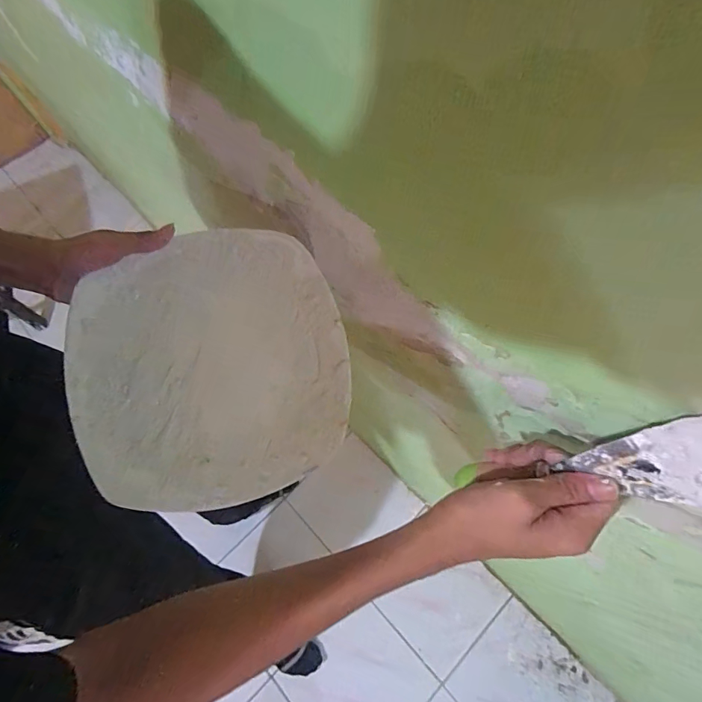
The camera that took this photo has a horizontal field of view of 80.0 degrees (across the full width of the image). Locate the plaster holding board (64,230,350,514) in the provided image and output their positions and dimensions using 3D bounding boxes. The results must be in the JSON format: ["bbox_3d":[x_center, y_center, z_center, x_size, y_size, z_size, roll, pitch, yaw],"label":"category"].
[{"bbox_3d":[-0.122,0.014,0.370,0.225,0.032,0.224,-15,82,-5],"label":"plaster holding board"}]

